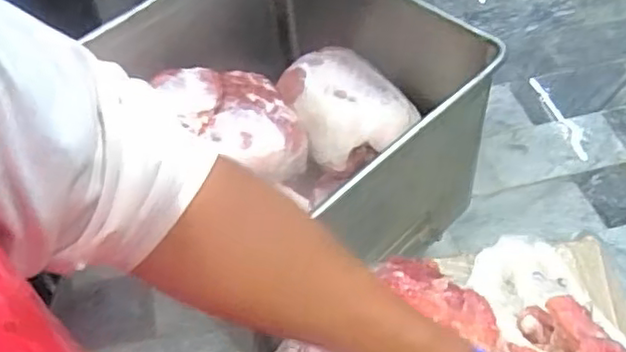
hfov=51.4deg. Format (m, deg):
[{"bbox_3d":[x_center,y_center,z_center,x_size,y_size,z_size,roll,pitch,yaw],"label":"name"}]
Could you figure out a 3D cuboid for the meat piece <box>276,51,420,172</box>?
[{"bbox_3d":[0.077,-0.161,1.438,0.245,0.132,0.289,-19,51,-13],"label":"meat piece"}]

